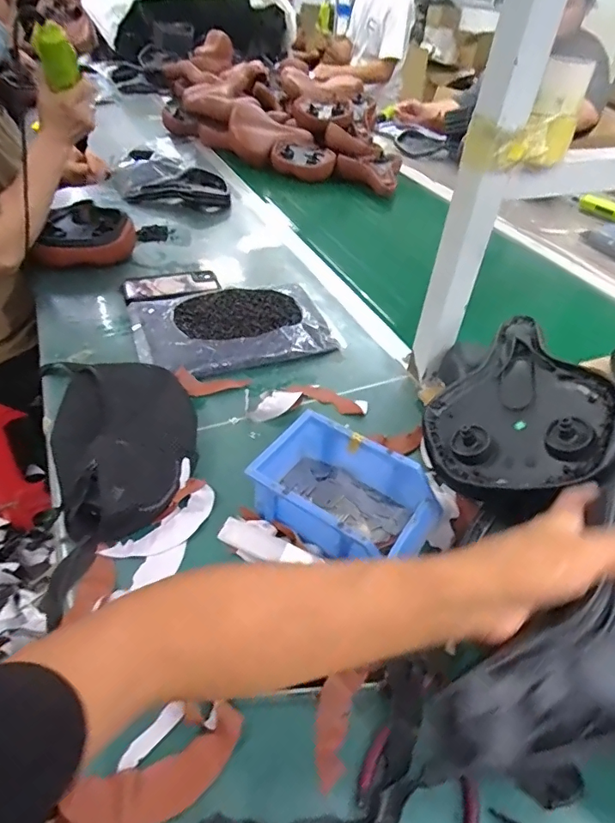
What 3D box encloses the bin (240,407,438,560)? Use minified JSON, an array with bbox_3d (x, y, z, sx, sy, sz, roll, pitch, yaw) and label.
[{"bbox_3d":[0.037,0.091,0.507,0.172,0.074,0.120,27,47,21],"label":"bin"}]

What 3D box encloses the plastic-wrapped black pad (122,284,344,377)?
[{"bbox_3d":[-0.118,-0.139,0.778,0.295,0.026,0.215,-11,46,-18],"label":"plastic-wrapped black pad"}]

